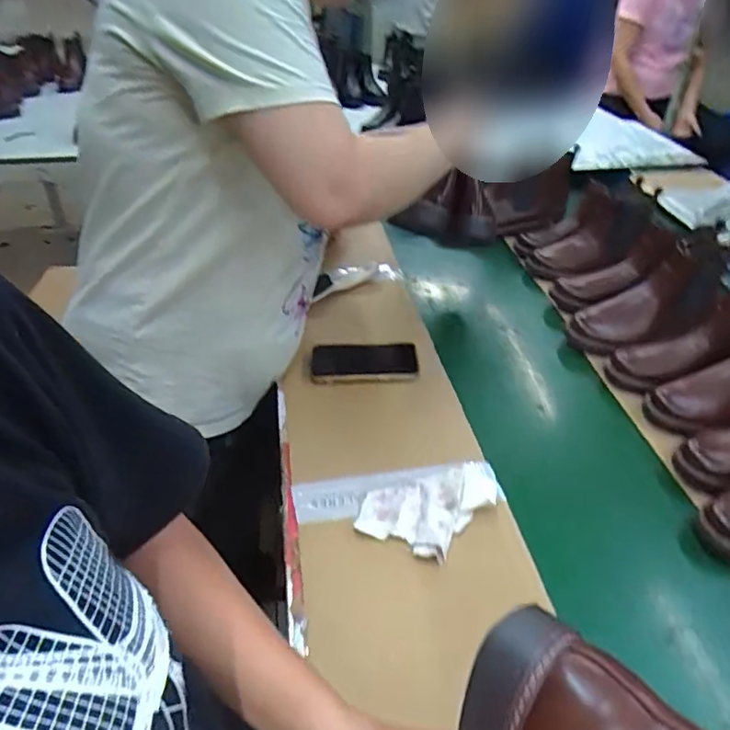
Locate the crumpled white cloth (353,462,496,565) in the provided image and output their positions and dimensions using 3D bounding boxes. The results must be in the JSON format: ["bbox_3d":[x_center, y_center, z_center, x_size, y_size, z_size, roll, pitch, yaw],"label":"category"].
[{"bbox_3d":[0.081,0.170,0.644,0.171,0.017,0.101,-13,43,-15],"label":"crumpled white cloth"}]

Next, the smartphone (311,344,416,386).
[{"bbox_3d":[-0.002,-0.006,0.861,0.160,0.012,0.083,-3,42,1],"label":"smartphone"}]

